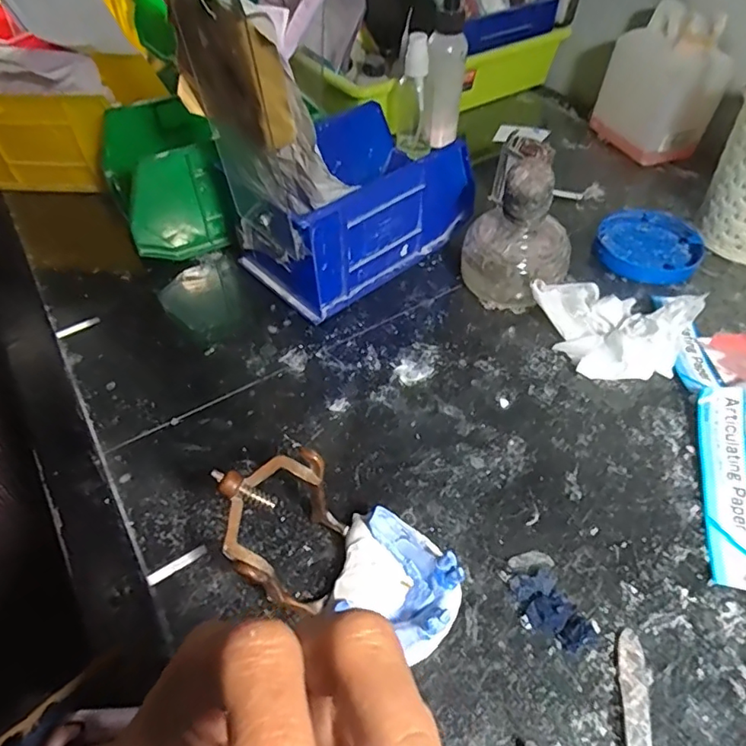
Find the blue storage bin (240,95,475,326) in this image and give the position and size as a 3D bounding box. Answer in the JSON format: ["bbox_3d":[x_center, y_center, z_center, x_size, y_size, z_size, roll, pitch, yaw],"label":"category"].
[{"bbox_3d":[-0.013,-0.129,0.417,0.096,0.086,0.167,37,60,28],"label":"blue storage bin"}]

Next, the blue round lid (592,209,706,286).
[{"bbox_3d":[0.225,-0.106,0.443,0.078,0.010,0.087,20,54,17],"label":"blue round lid"}]

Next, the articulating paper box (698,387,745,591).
[{"bbox_3d":[0.197,0.060,0.298,0.028,0.009,0.115,3,57,18],"label":"articulating paper box"}]

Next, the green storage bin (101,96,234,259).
[{"bbox_3d":[-0.169,-0.154,0.438,0.087,0.085,0.102,-21,53,-15],"label":"green storage bin"}]

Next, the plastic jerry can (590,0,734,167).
[{"bbox_3d":[0.274,-0.274,0.513,0.066,0.112,0.095,-20,53,-14],"label":"plastic jerry can"}]

